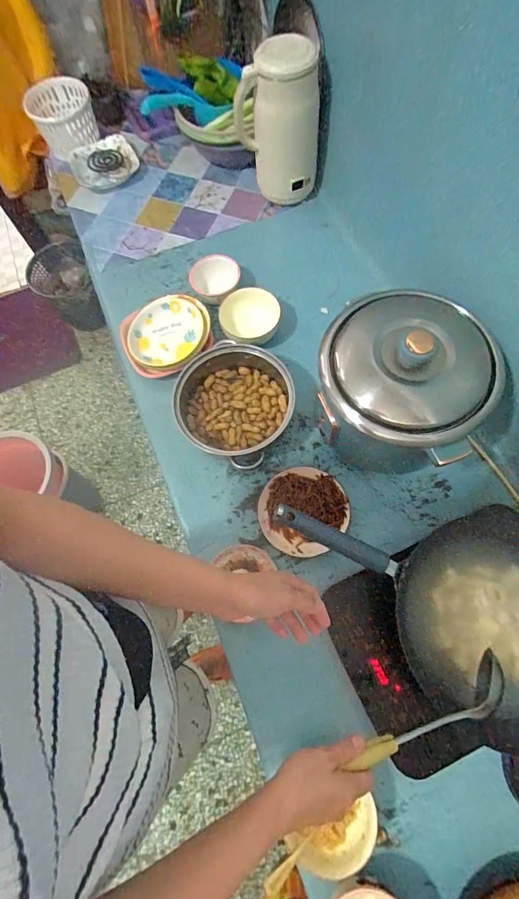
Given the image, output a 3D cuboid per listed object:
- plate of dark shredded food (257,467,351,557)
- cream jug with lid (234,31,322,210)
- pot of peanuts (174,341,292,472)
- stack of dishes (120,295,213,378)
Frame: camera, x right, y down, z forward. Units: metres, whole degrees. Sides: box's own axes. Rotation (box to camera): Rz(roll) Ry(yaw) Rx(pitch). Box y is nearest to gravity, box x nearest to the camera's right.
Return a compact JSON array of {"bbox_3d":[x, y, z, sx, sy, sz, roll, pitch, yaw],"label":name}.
[{"bbox_3d":[0.083,0.117,0.739,0.164,0.036,0.162,-1,69,2],"label":"plate of dark shredded food"},{"bbox_3d":[0.042,-0.731,0.904,0.186,0.303,0.164,-5,69,1],"label":"cream jug with lid"},{"bbox_3d":[-0.047,-0.089,0.794,0.223,0.099,0.243,-1,69,2],"label":"pot of peanuts"},{"bbox_3d":[-0.213,-0.260,0.874,0.203,0.037,0.192,-11,69,-1],"label":"stack of dishes"}]

